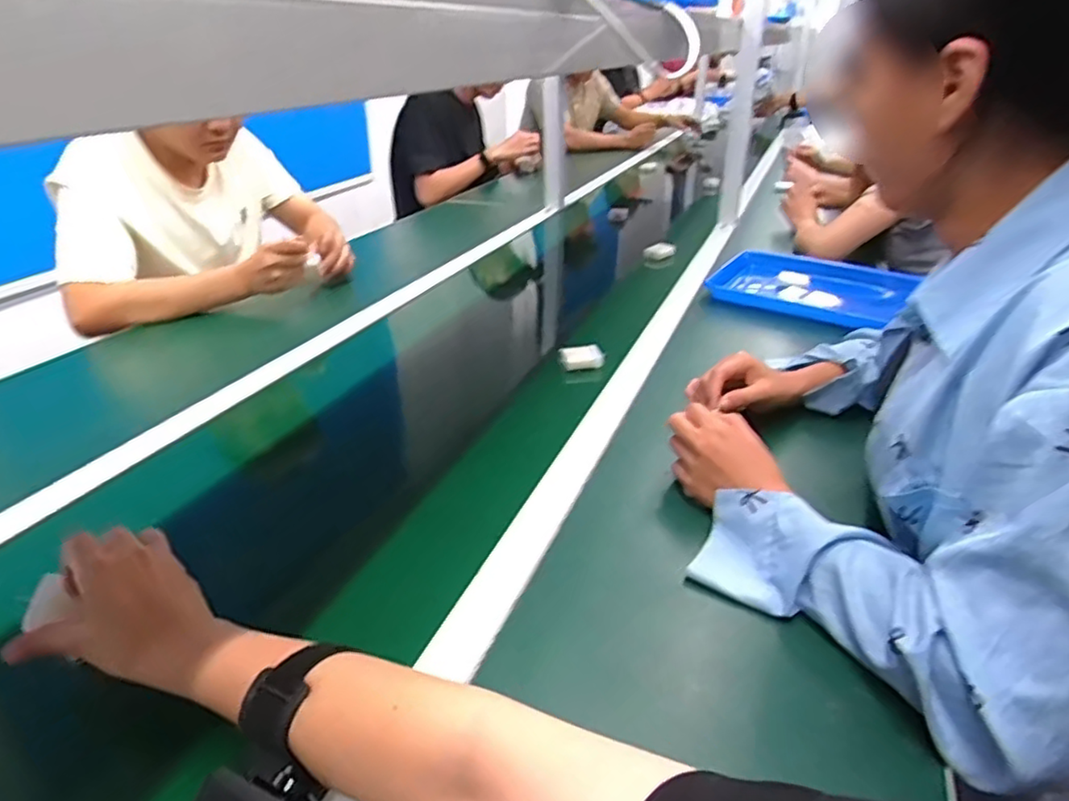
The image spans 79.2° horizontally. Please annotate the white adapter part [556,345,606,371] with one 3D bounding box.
[{"bbox_3d":[0.065,-0.060,0.882,0.056,0.019,0.039,-7,31,-12],"label":"white adapter part"}]

